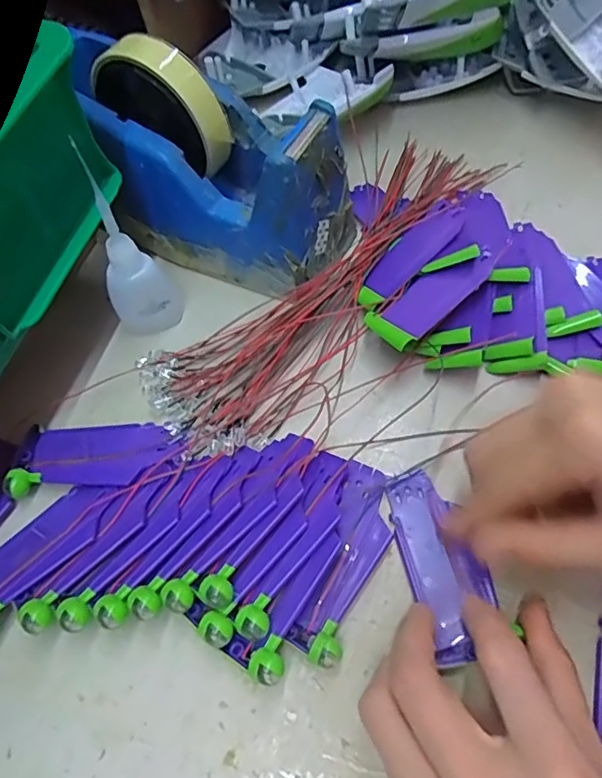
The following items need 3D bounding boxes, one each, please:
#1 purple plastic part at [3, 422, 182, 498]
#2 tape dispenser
[{"bbox_3d":[-0.108,0.034,0.282,0.080,0.011,0.039,-3,59,2],"label":"purple plastic part"},{"bbox_3d":[-0.066,-0.134,0.318,0.182,0.103,0.075,24,64,17],"label":"tape dispenser"}]

